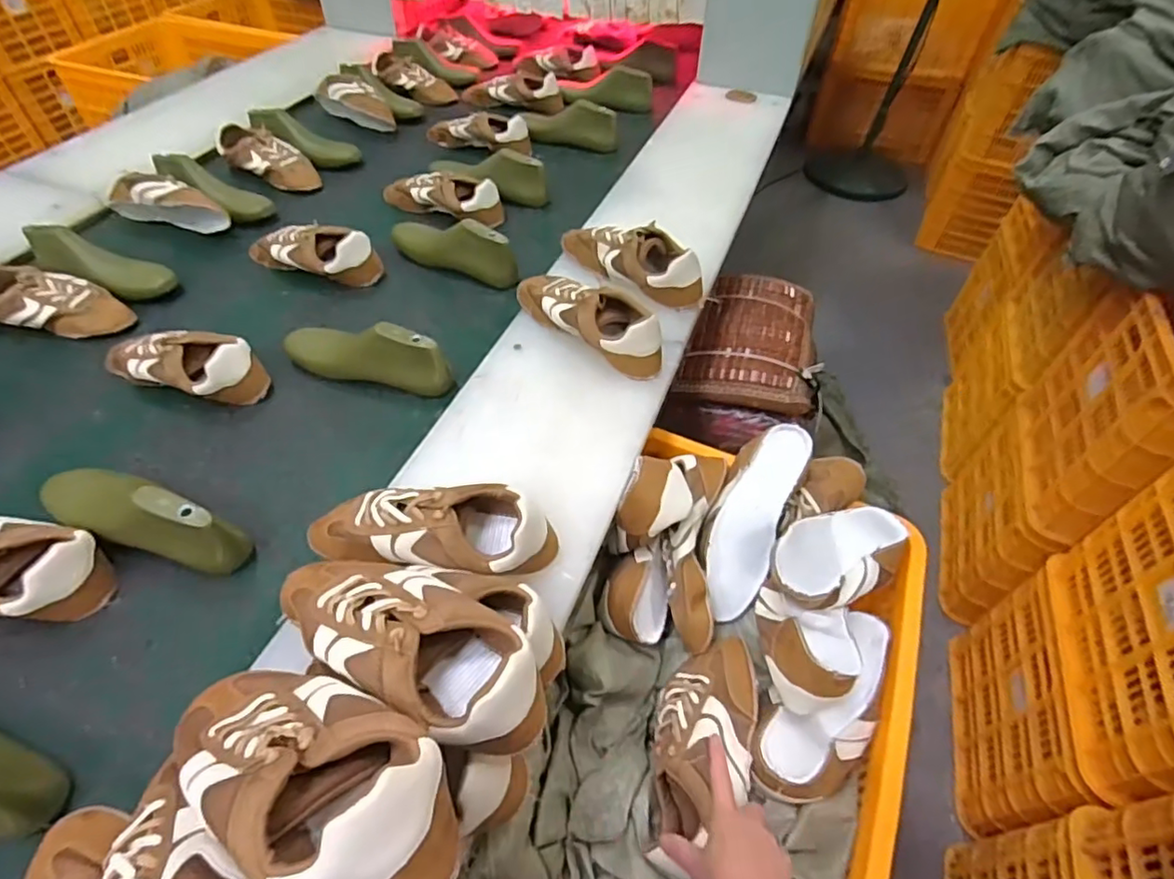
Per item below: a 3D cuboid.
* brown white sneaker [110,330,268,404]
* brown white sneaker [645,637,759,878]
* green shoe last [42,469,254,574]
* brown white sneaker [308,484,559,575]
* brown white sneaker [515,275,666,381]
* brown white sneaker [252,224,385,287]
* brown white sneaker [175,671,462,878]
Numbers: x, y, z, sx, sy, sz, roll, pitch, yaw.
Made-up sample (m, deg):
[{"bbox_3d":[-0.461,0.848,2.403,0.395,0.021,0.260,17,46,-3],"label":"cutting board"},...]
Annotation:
[{"bbox_3d":[-0.549,-0.101,0.816,0.226,0.074,0.086,12,51,8],"label":"brown white sneaker"},{"bbox_3d":[0.114,0.309,0.607,0.095,0.074,0.220,20,66,14],"label":"brown white sneaker"},{"bbox_3d":[-0.485,0.085,0.649,0.227,0.101,0.061,17,52,11],"label":"green shoe last"},{"bbox_3d":[-0.152,0.086,0.587,0.234,0.070,0.083,5,51,2],"label":"brown white sneaker"},{"bbox_3d":[-0.002,-0.174,0.803,0.252,0.073,0.086,37,59,25],"label":"brown white sneaker"},{"bbox_3d":[-0.464,-0.308,0.991,0.246,0.080,0.072,13,51,9],"label":"brown white sneaker"},{"bbox_3d":[-0.173,0.193,0.364,0.225,0.077,0.096,10,47,37],"label":"brown white sneaker"}]

